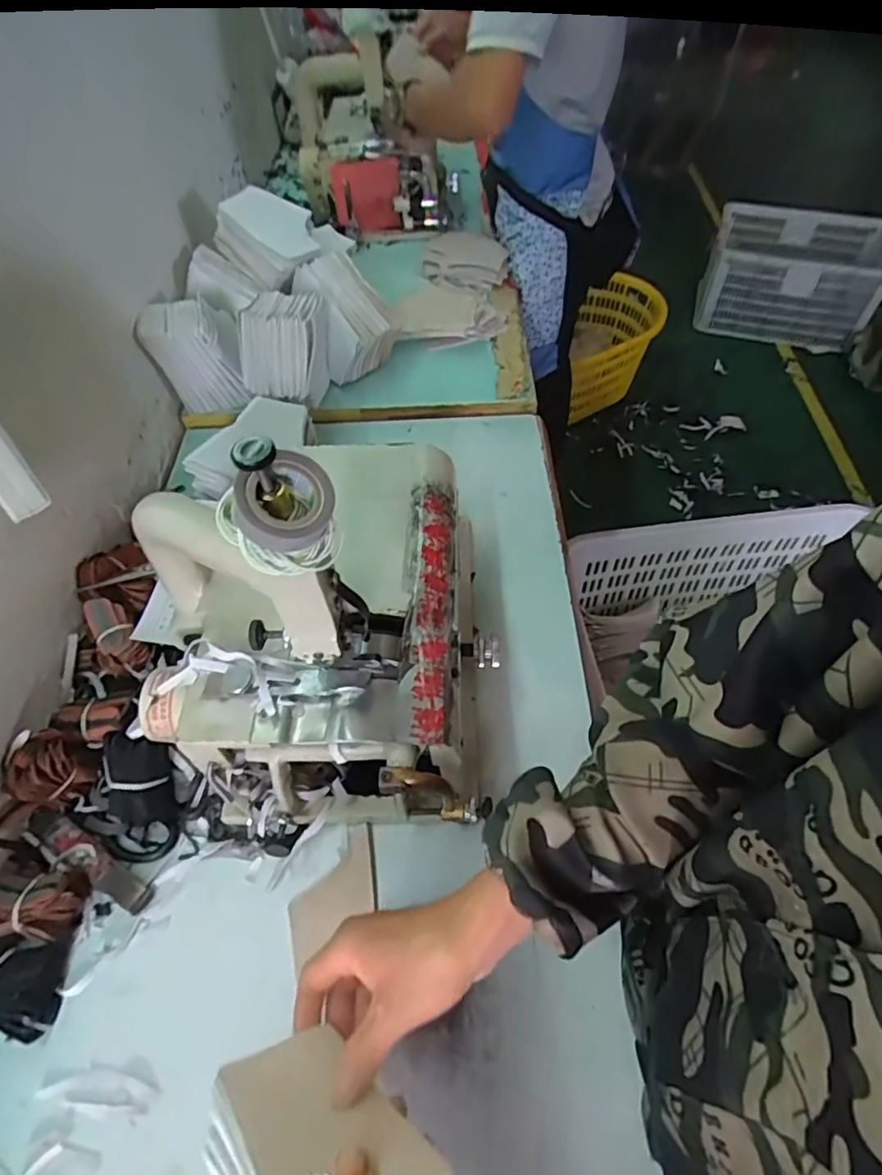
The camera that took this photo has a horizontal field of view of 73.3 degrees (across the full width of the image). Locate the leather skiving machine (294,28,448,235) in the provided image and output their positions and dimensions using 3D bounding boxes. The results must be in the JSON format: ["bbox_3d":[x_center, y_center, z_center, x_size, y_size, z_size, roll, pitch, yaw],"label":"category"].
[{"bbox_3d":[-0.152,-0.914,1.191,0.261,0.269,0.288,-7,52,-3],"label":"leather skiving machine"}]

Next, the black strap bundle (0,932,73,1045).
[{"bbox_3d":[-0.350,0.316,0.473,0.083,0.038,0.068,-1,52,1],"label":"black strap bundle"}]

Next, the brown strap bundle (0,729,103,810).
[{"bbox_3d":[-0.356,0.165,0.544,0.054,0.058,0.066,15,54,13],"label":"brown strap bundle"}]

